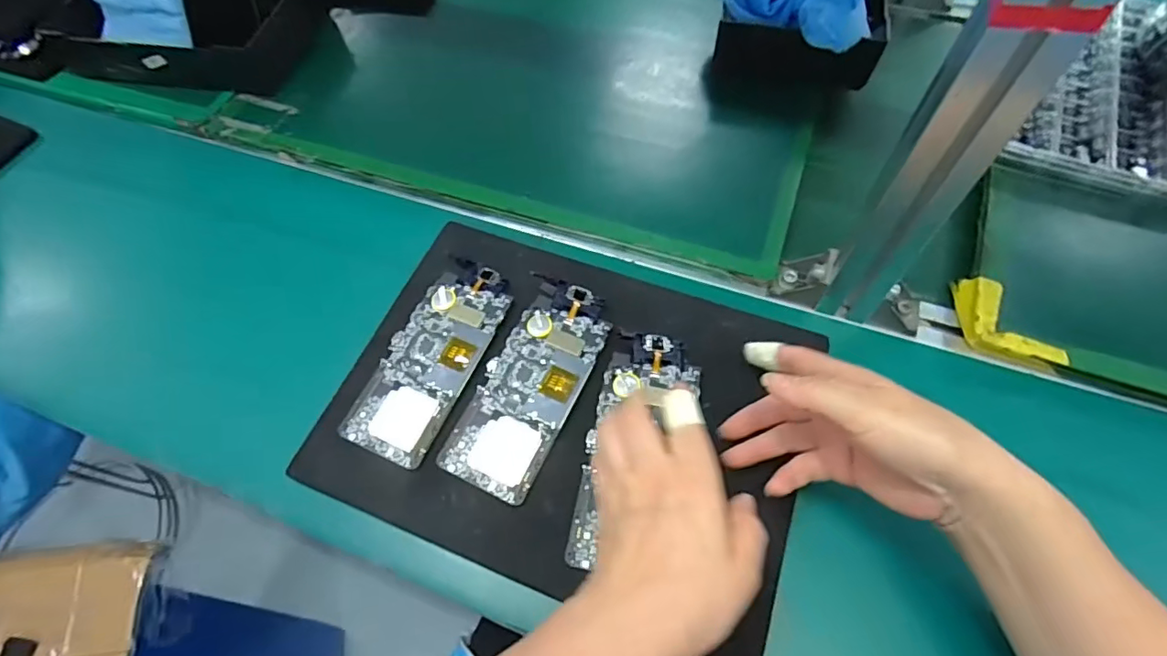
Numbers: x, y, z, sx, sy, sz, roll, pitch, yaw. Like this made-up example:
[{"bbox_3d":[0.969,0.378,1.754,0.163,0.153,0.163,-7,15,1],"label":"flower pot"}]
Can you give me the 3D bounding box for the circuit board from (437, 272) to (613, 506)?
[{"bbox_3d":[-0.040,0.041,0.426,0.074,0.010,0.172,22,66,14],"label":"circuit board"}]

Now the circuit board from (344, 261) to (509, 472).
[{"bbox_3d":[-0.119,0.021,0.445,0.072,0.004,0.175,22,66,14],"label":"circuit board"}]

